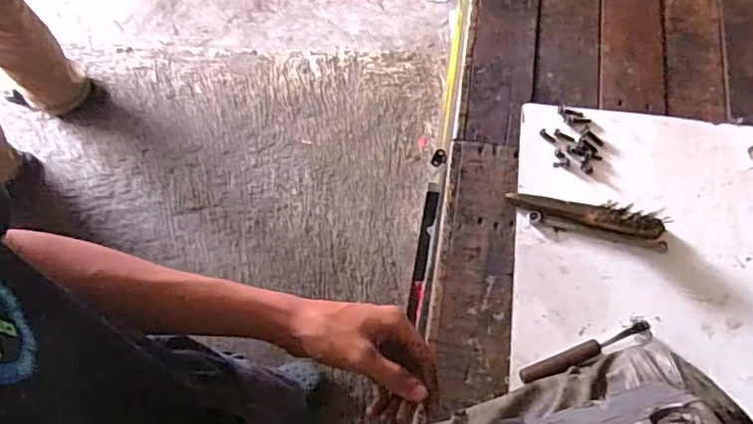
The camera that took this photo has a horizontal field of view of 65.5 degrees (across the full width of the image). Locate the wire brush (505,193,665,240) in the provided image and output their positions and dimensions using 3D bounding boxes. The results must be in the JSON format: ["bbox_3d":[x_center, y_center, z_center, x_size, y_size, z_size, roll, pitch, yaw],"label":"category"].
[{"bbox_3d":[0.281,0.000,0.783,0.200,0.037,0.031,16,70,4],"label":"wire brush"}]

